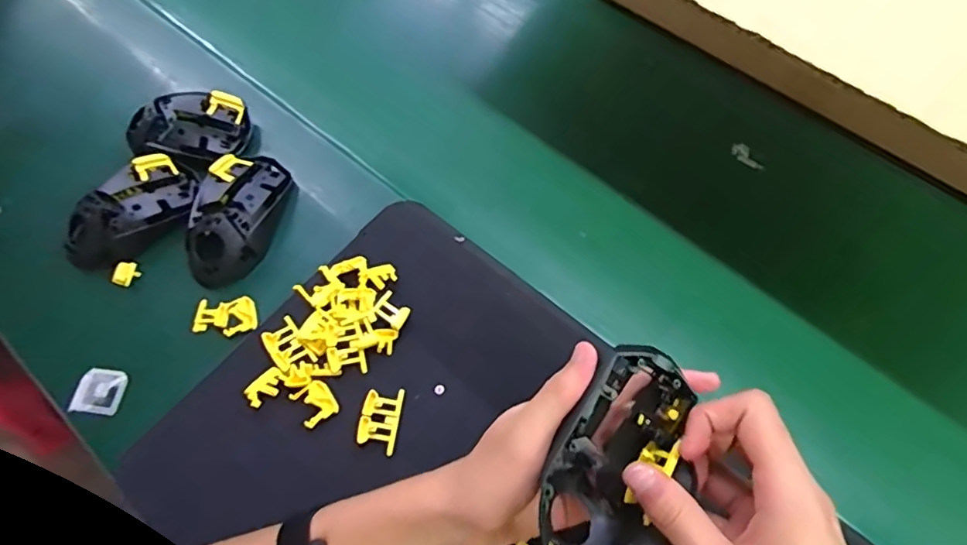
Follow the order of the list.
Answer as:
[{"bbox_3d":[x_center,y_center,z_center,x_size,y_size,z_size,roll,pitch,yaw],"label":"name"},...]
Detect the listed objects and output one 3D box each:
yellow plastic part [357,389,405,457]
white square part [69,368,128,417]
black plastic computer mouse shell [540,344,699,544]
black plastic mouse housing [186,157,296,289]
[{"bbox_3d":[-0.072,0.102,0.396,0.027,0.009,0.043,5,63,4],"label":"yellow plastic part"},{"bbox_3d":[-0.289,0.090,0.429,0.034,0.007,0.033,6,63,4],"label":"white square part"},{"bbox_3d":[0.072,0.099,0.298,0.065,0.043,0.116,20,83,11],"label":"black plastic computer mouse shell"},{"bbox_3d":[-0.202,-0.047,0.467,0.059,0.032,0.118,14,64,8],"label":"black plastic mouse housing"}]

